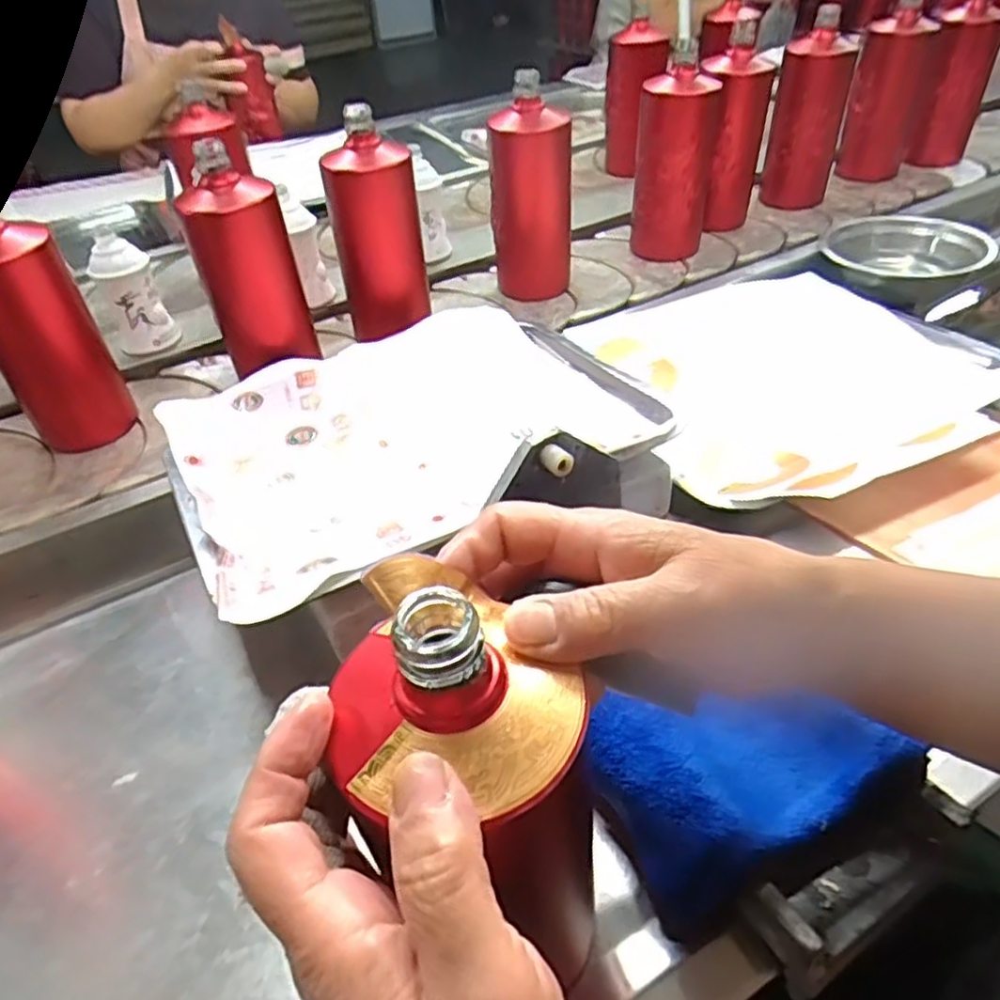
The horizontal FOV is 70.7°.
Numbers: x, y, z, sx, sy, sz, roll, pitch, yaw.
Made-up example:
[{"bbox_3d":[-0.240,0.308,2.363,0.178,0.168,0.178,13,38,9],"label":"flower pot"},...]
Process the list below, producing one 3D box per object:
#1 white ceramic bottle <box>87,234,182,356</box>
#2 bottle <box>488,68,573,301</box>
[{"bbox_3d":[-0.372,-0.206,0.712,0.059,0.106,0.048,-28,48,-24],"label":"white ceramic bottle"},{"bbox_3d":[0.032,-0.310,0.740,0.079,0.211,0.070,-3,43,1],"label":"bottle"}]

